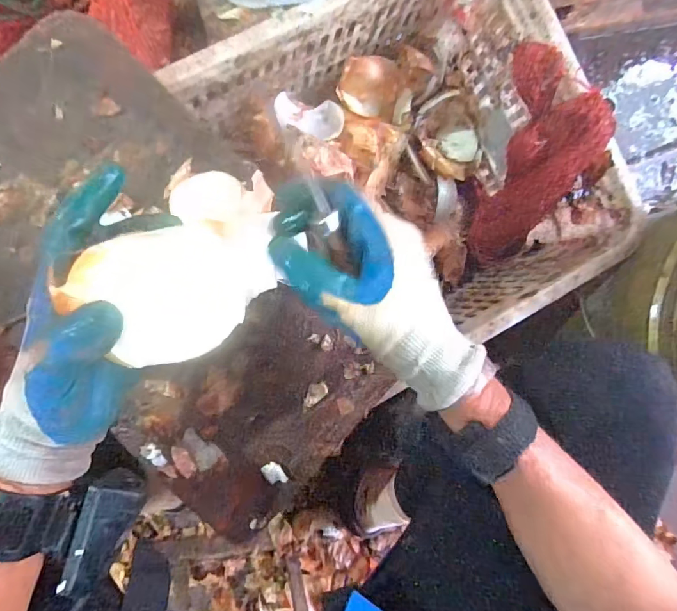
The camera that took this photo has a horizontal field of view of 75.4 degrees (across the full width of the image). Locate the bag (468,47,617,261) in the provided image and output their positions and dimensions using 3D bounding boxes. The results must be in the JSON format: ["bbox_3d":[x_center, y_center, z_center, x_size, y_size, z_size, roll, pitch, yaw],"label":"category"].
[{"bbox_3d":[0.214,-0.149,0.500,0.091,0.242,0.087,3,47,-8],"label":"bag"}]

